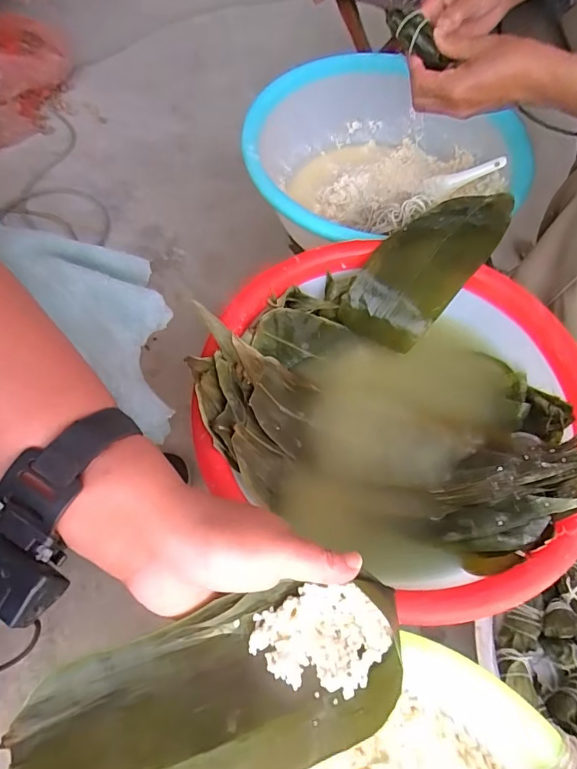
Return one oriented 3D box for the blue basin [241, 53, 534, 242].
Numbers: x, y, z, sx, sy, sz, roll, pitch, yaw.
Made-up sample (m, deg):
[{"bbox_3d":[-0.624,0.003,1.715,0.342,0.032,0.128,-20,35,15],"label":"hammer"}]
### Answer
[{"bbox_3d":[0.104,-0.286,0.639,0.313,0.123,0.313,0,63,0],"label":"blue basin"}]

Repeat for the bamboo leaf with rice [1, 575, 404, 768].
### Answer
[{"bbox_3d":[-0.036,0.172,0.263,0.211,0.022,0.086,-9,63,-14],"label":"bamboo leaf with rice"}]

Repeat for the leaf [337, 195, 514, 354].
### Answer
[{"bbox_3d":[0.163,-0.138,0.522,0.089,0.061,0.228,37,69,17],"label":"leaf"}]

